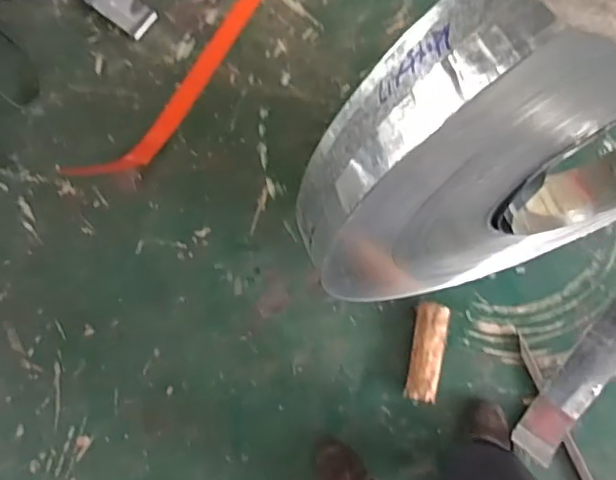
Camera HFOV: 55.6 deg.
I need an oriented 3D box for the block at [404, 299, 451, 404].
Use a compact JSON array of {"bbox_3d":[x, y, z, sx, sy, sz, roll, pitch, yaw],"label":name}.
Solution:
[{"bbox_3d":[0.280,0.260,1.361,0.077,0.053,0.226,10,74,6],"label":"block"}]

